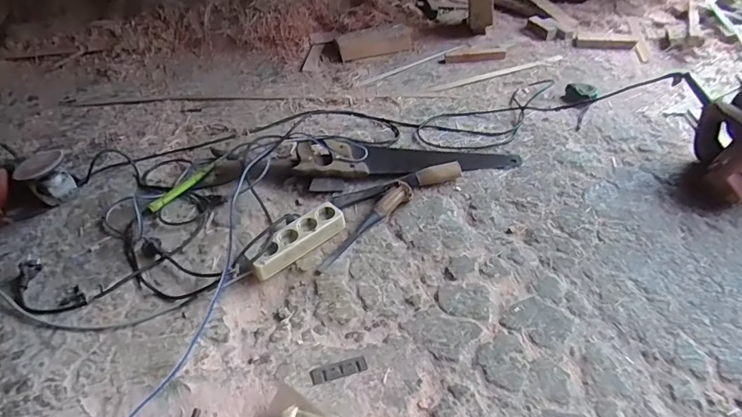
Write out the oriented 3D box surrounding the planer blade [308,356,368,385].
[{"bbox_3d":[-0.048,0.242,0.689,0.083,0.004,0.025,-14,43,-11],"label":"planer blade"}]

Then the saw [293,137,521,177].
[{"bbox_3d":[0.083,-0.116,1.047,0.513,0.048,0.124,-1,42,2],"label":"saw"}]

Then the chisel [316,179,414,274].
[{"bbox_3d":[-0.014,0.025,0.894,0.045,0.047,0.259,30,52,32],"label":"chisel"}]

